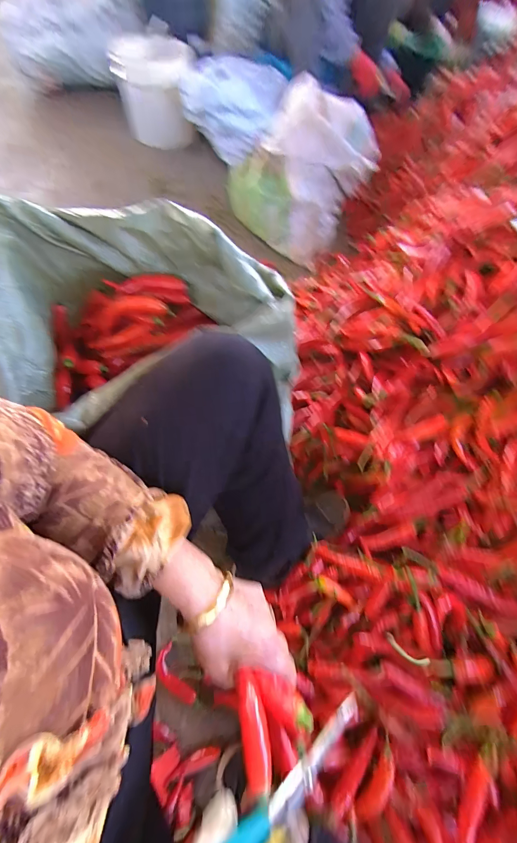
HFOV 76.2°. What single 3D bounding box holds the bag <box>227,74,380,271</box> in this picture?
[{"bbox_3d":[0.127,-0.752,0.989,0.351,0.288,0.357,31,64,15],"label":"bag"}]

